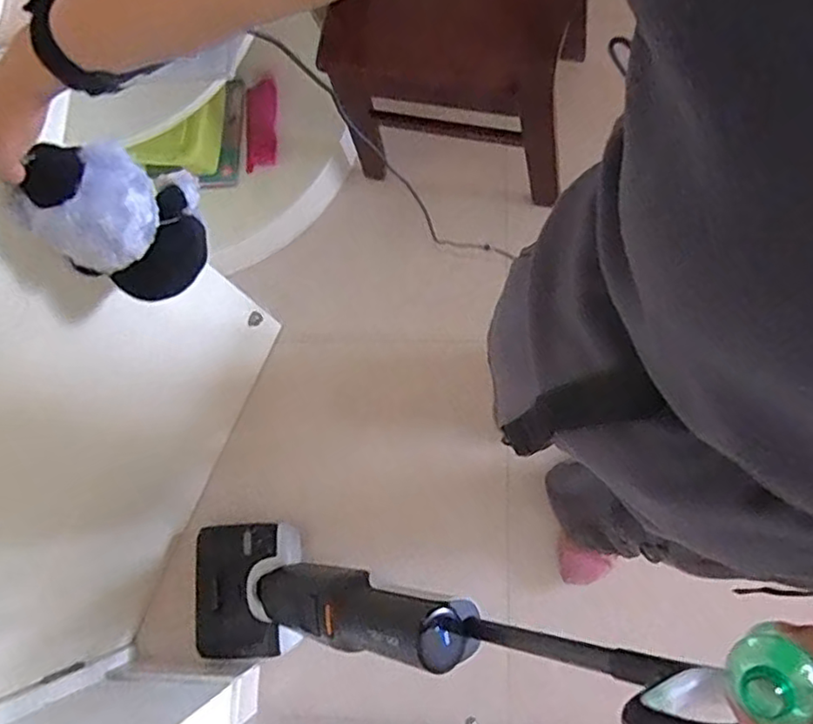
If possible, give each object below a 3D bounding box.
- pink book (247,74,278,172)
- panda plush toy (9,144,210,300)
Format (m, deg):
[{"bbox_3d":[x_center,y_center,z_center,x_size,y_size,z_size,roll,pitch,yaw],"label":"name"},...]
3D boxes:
[{"bbox_3d":[-0.325,-0.534,1.434,0.071,0.191,0.020,-12,35,-34],"label":"pink book"},{"bbox_3d":[-0.310,-0.161,0.725,0.163,0.185,0.115,-43,81,-8],"label":"panda plush toy"}]

